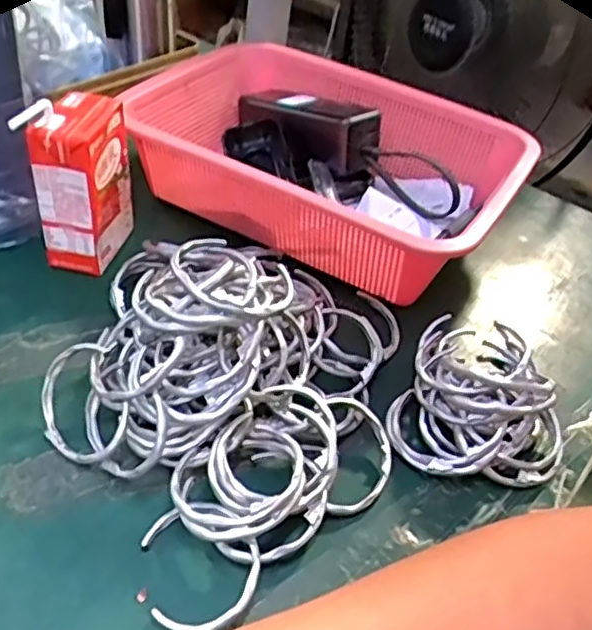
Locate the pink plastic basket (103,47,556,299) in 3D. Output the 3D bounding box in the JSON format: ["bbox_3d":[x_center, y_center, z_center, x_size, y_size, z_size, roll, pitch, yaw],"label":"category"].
[{"bbox_3d":[0.029,-0.127,0.556,0.303,0.084,0.219,31,45,22],"label":"pink plastic basket"}]

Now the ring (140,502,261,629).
[{"bbox_3d":[-0.045,0.120,0.326,0.054,0.014,0.067,-8,42,-17],"label":"ring"}]

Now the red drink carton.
[{"bbox_3d":[-0.151,-0.090,0.475,0.044,0.120,0.075,13,41,3],"label":"red drink carton"}]

